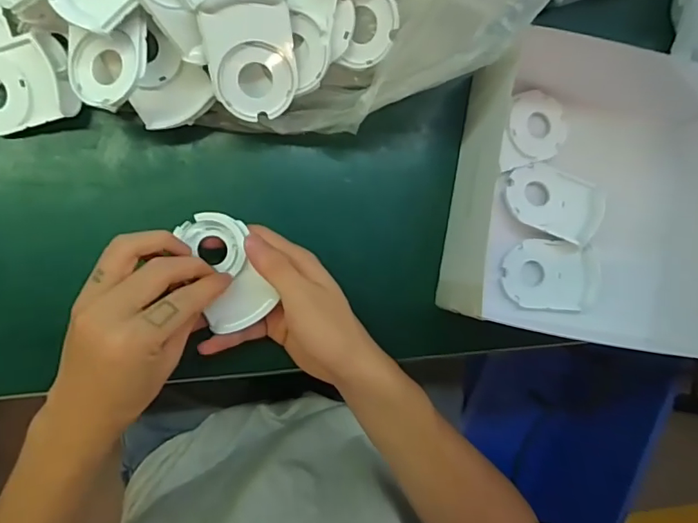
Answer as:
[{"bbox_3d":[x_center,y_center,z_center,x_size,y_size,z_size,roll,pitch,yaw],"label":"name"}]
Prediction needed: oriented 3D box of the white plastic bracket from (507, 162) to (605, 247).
[{"bbox_3d":[0.170,-0.049,0.416,0.078,0.010,0.053,26,87,-8],"label":"white plastic bracket"}]

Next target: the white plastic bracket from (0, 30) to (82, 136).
[{"bbox_3d":[-0.237,-0.124,0.360,0.085,0.020,0.057,-12,101,7],"label":"white plastic bracket"}]

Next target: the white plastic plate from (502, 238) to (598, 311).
[{"bbox_3d":[0.170,0.012,0.422,0.081,0.013,0.055,6,90,-8],"label":"white plastic plate"}]

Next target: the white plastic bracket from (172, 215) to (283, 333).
[{"bbox_3d":[-0.087,0.006,0.358,0.047,0.018,0.082,-20,96,-8],"label":"white plastic bracket"}]

